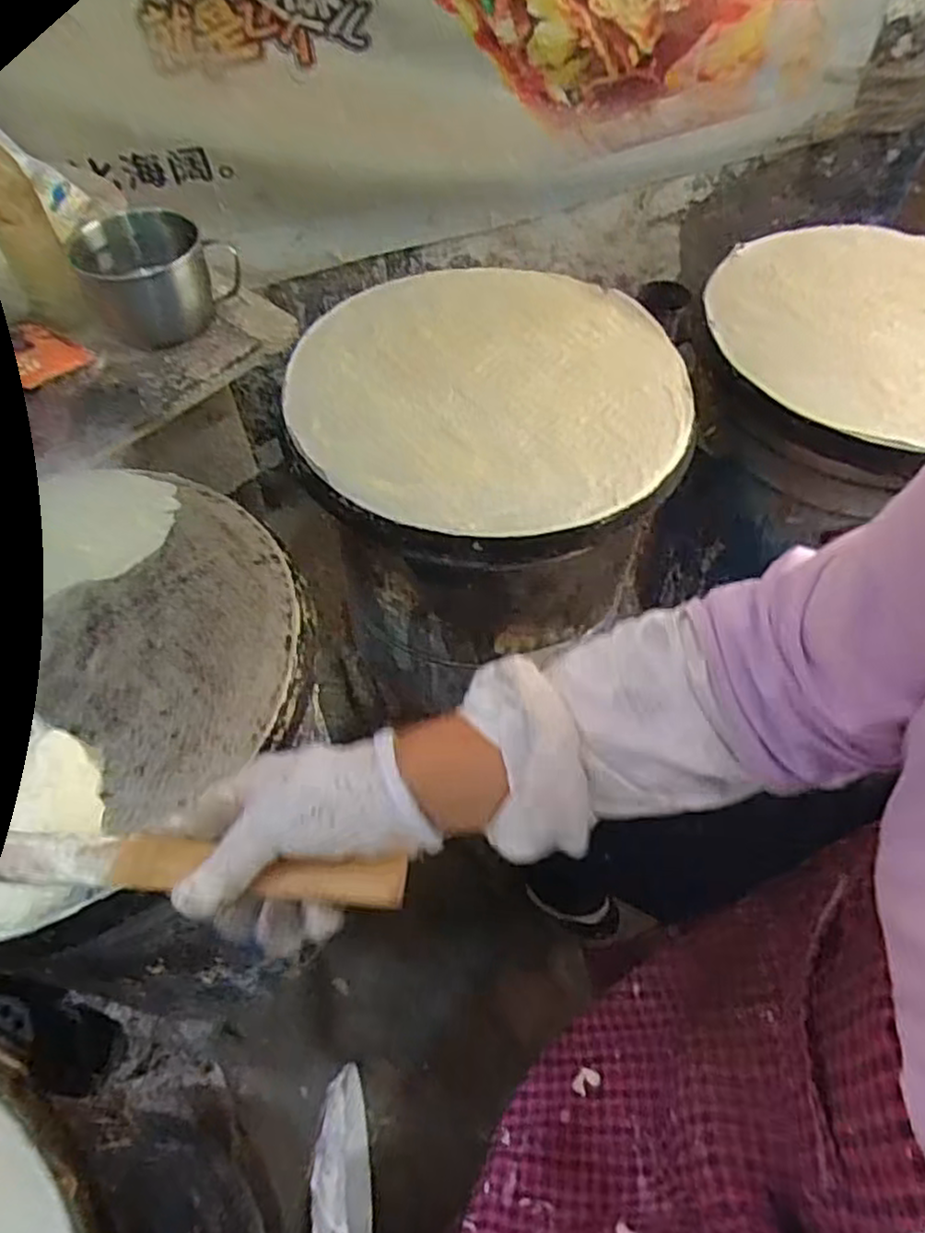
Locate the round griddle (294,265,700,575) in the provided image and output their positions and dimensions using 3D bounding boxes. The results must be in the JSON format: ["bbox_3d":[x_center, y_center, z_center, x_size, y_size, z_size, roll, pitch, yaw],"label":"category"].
[{"bbox_3d":[0.025,-0.222,0.702,0.372,0.034,0.399,-1,56,1],"label":"round griddle"}]

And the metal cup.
[{"bbox_3d":[-0.349,-0.396,0.842,0.170,0.091,0.106,-35,62,-20],"label":"metal cup"}]

